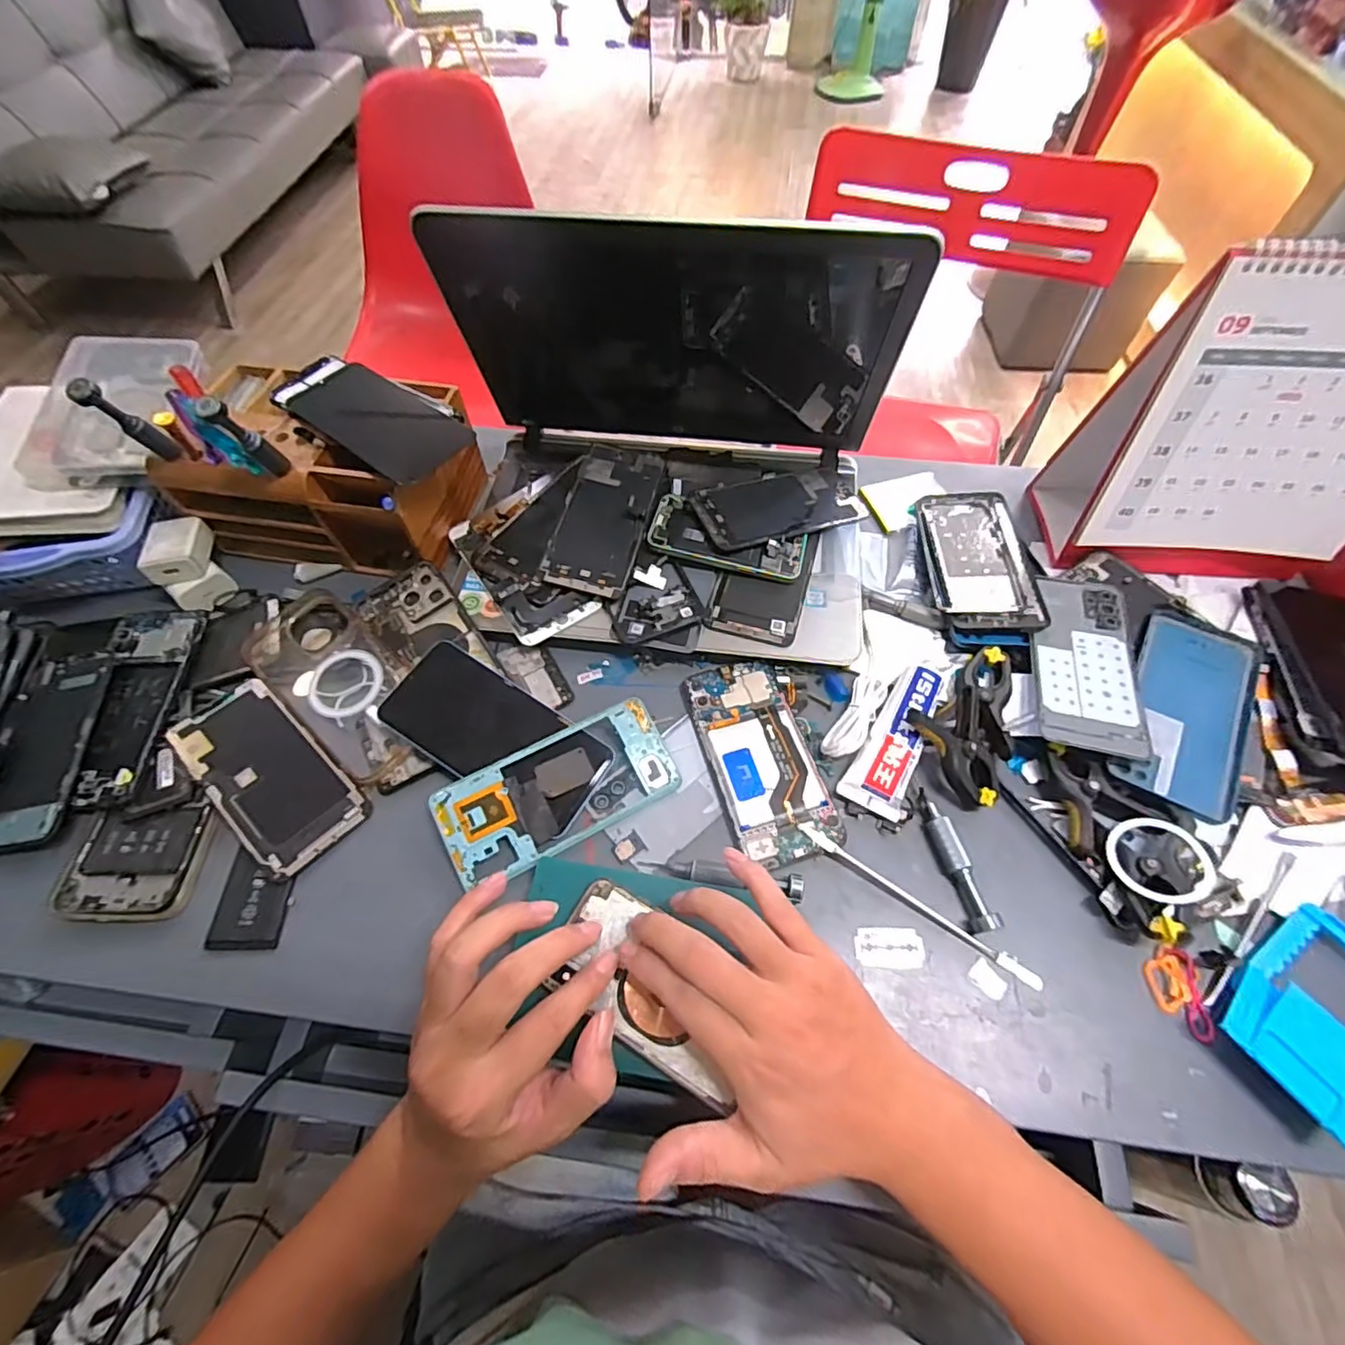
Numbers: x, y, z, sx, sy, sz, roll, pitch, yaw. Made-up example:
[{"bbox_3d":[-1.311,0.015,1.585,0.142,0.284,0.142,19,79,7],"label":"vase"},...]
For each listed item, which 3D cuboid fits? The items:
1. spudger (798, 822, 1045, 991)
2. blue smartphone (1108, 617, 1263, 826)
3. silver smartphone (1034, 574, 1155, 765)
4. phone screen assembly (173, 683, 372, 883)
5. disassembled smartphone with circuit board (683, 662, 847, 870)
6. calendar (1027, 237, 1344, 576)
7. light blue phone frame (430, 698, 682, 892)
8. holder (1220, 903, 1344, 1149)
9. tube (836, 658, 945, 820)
[{"bbox_3d":[0.155,0.147,0.381,0.164,0.008,0.009,32,69,15],"label":"spudger"},{"bbox_3d":[0.374,0.025,0.429,0.073,0.008,0.164,26,65,21],"label":"blue smartphone"},{"bbox_3d":[0.313,-0.011,0.445,0.076,0.006,0.155,11,58,8],"label":"silver smartphone"},{"bbox_3d":[-0.291,0.073,0.425,0.149,0.012,0.075,41,66,14],"label":"phone screen assembly"},{"bbox_3d":[0.064,0.060,0.433,0.072,0.011,0.153,-17,65,-7],"label":"disassembled smartphone with circuit board"},{"bbox_3d":[0.437,-0.178,0.434,0.207,0.209,0.100,-1,62,1],"label":"calendar"},{"bbox_3d":[-0.079,0.079,0.410,0.161,0.012,0.074,-27,67,-12],"label":"light blue phone frame"},{"bbox_3d":[0.374,0.193,0.337,0.120,0.026,0.068,-34,68,-14],"label":"holder"},{"bbox_3d":[0.161,0.043,0.426,0.041,0.022,0.117,24,67,12],"label":"tube"}]

